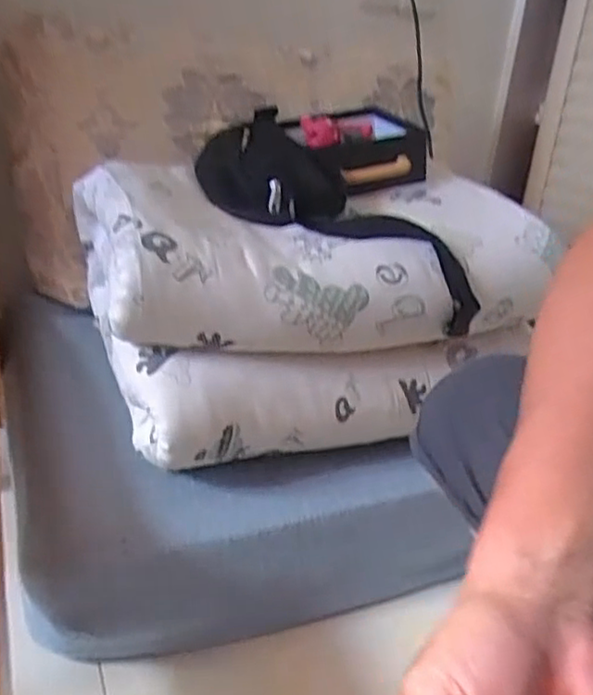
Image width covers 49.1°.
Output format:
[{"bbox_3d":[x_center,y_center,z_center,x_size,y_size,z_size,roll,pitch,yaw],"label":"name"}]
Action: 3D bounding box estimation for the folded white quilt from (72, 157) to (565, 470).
[{"bbox_3d":[0.002,-0.095,0.894,0.532,0.252,0.440,-6,28,-23],"label":"folded white quilt"}]

